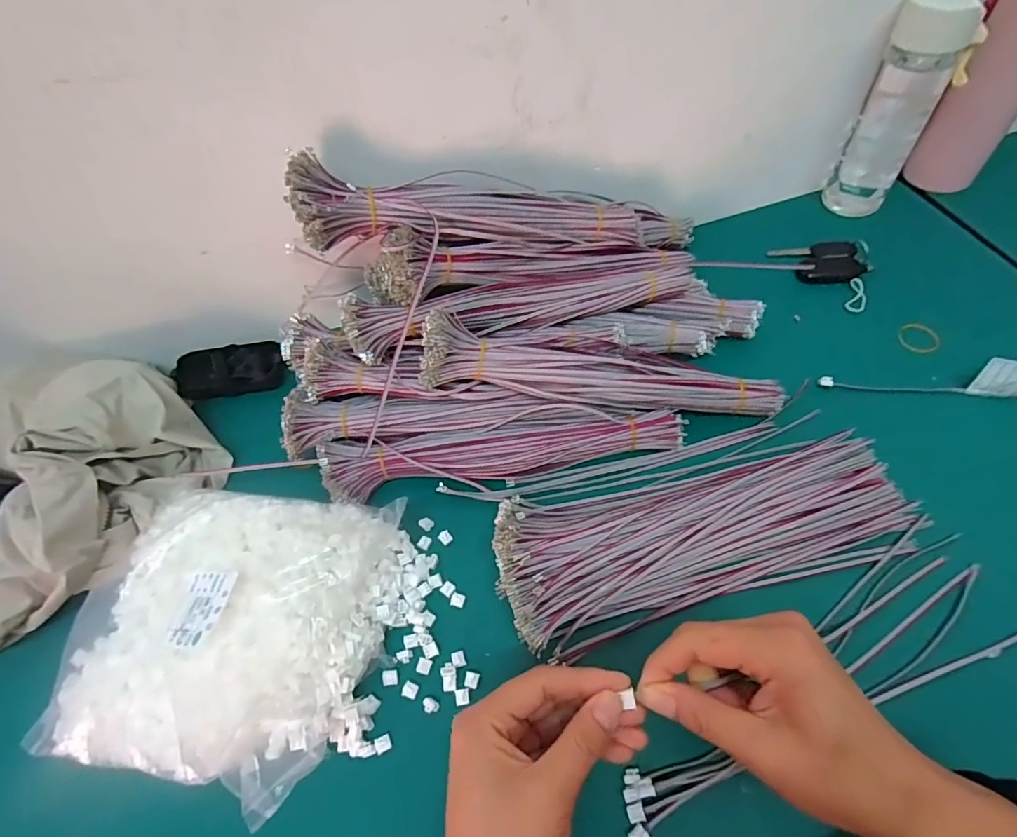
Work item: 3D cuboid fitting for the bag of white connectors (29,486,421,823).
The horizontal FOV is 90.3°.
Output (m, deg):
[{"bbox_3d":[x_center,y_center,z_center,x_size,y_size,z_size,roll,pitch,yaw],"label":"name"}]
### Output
[{"bbox_3d":[-0.192,0.140,0.355,0.204,0.044,0.192,4,58,11],"label":"bag of white connectors"}]

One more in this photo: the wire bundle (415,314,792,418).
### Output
[{"bbox_3d":[0.078,-0.033,0.406,0.291,0.045,0.046,8,60,-7],"label":"wire bundle"}]

